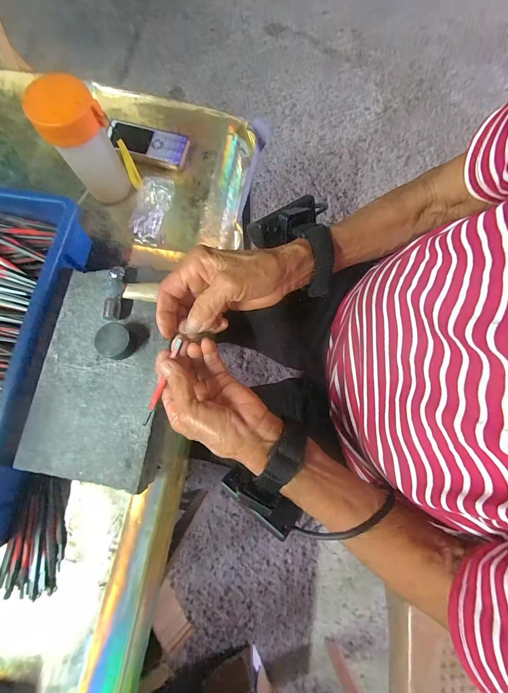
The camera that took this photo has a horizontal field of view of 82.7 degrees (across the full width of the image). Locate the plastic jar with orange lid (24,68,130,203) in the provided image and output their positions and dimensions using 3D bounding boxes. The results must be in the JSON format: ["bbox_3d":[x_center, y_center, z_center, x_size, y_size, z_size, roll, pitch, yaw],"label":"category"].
[{"bbox_3d":[-0.208,-0.246,0.365,0.067,0.134,0.056,-34,80,-7],"label":"plastic jar with orange lid"}]

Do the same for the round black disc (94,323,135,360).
[{"bbox_3d":[-0.152,-0.005,0.317,0.035,0.019,0.037,0,78,0],"label":"round black disc"}]

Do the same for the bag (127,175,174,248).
[{"bbox_3d":[-0.152,-0.198,0.417,0.050,0.029,0.090,18,77,2],"label":"bag"}]

